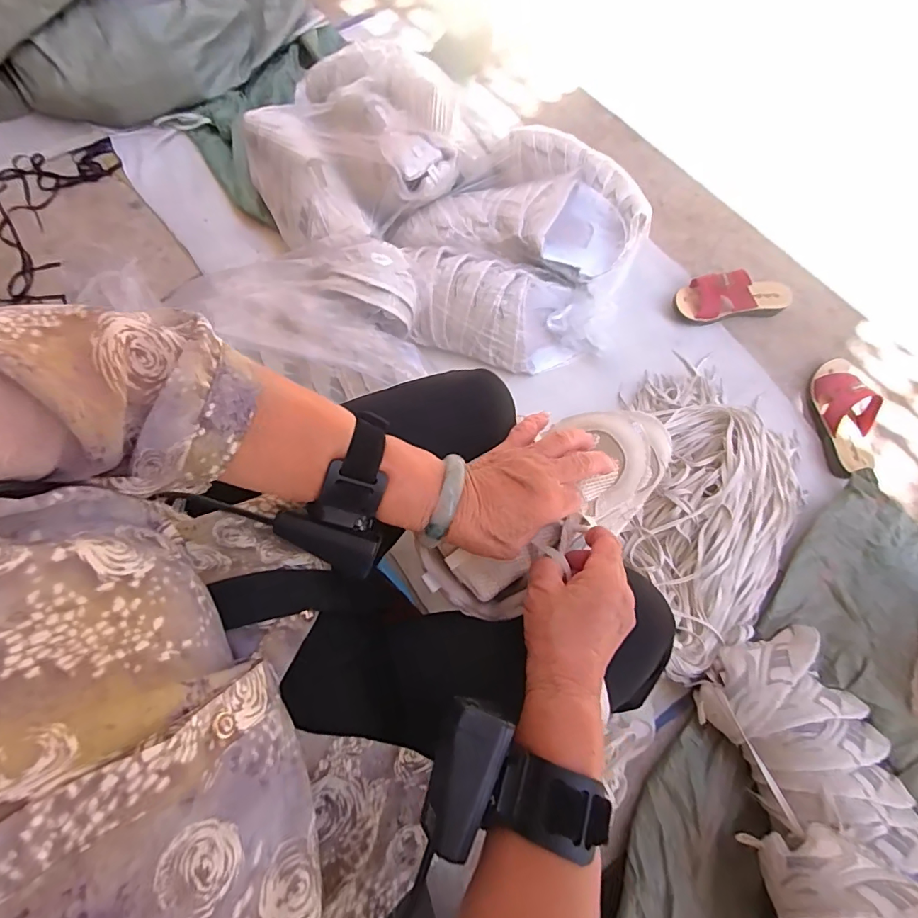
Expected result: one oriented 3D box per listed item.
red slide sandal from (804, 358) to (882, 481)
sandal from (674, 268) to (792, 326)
[{"bbox_3d":[0.700,-0.080,0.854,0.081,0.074,0.223,-3,76,1],"label":"red slide sandal"},{"bbox_3d":[0.531,-0.319,0.911,0.216,0.071,0.086,-11,76,-1],"label":"sandal"}]

